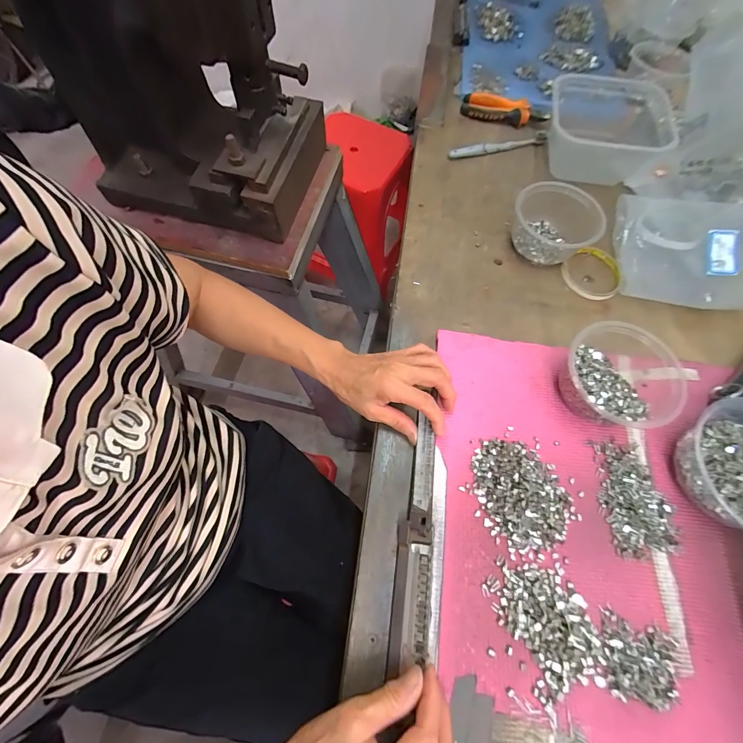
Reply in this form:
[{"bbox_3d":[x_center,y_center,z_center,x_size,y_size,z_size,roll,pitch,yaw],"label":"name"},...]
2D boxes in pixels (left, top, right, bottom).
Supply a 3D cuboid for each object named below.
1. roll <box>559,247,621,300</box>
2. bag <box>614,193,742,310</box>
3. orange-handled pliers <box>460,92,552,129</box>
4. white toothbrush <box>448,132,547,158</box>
[{"bbox_3d":[0.315,-0.141,0.486,0.078,0.017,0.090,40,72,16],"label":"roll"},{"bbox_3d":[0.457,-0.172,0.480,0.208,0.032,0.165,7,66,4],"label":"bag"},{"bbox_3d":[0.238,-0.466,0.613,0.151,0.027,0.048,16,67,8],"label":"orange-handled pliers"},{"bbox_3d":[0.215,-0.383,0.584,0.175,0.012,0.022,-13,66,-5],"label":"white toothbrush"}]

